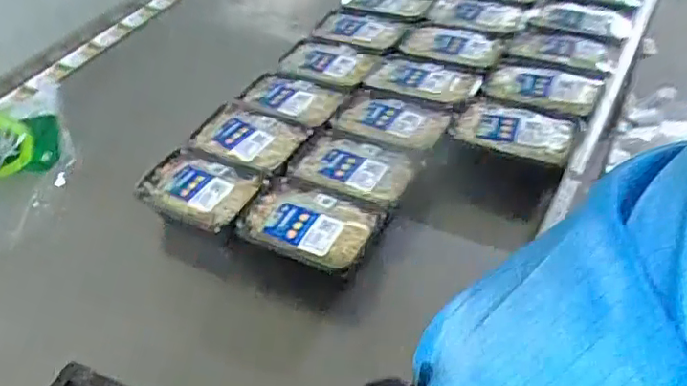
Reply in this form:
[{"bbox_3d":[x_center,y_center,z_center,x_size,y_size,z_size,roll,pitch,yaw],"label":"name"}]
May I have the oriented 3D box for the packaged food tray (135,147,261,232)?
[{"bbox_3d":[-0.215,-0.011,0.860,0.182,0.031,0.112,19,50,24],"label":"packaged food tray"}]

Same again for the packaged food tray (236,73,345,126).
[{"bbox_3d":[-0.084,-0.165,0.974,0.153,0.033,0.107,19,50,25],"label":"packaged food tray"}]

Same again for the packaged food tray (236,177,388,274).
[{"bbox_3d":[-0.045,0.043,0.794,0.177,0.036,0.119,17,49,22],"label":"packaged food tray"}]

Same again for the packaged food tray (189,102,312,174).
[{"bbox_3d":[-0.148,-0.089,0.921,0.185,0.030,0.108,18,49,23],"label":"packaged food tray"}]

